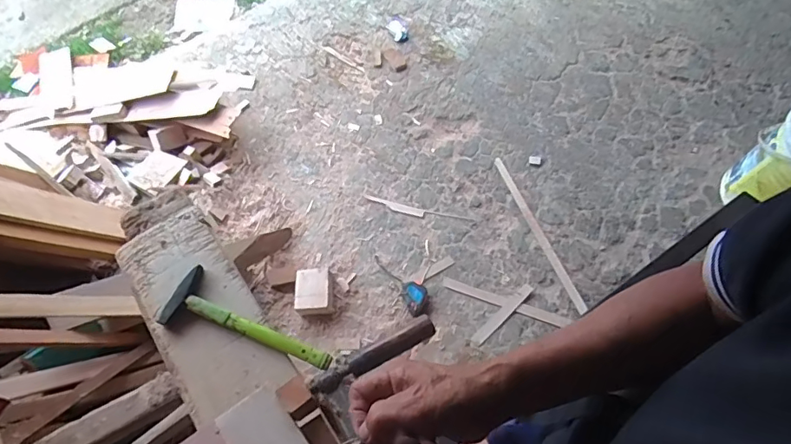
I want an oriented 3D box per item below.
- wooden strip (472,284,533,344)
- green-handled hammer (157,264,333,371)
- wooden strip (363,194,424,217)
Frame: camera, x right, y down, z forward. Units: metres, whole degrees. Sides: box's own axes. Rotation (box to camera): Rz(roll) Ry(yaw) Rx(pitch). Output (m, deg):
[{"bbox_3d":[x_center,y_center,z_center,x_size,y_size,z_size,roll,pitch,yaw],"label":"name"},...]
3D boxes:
[{"bbox_3d":[0.306,0.262,1.406,0.236,0.004,0.032,-41,68,-16],"label":"wooden strip"},{"bbox_3d":[-0.197,0.143,0.668,0.231,0.043,0.090,22,66,14],"label":"green-handled hammer"},{"bbox_3d":[-0.005,-0.051,1.581,0.196,0.004,0.028,15,71,8],"label":"wooden strip"}]

